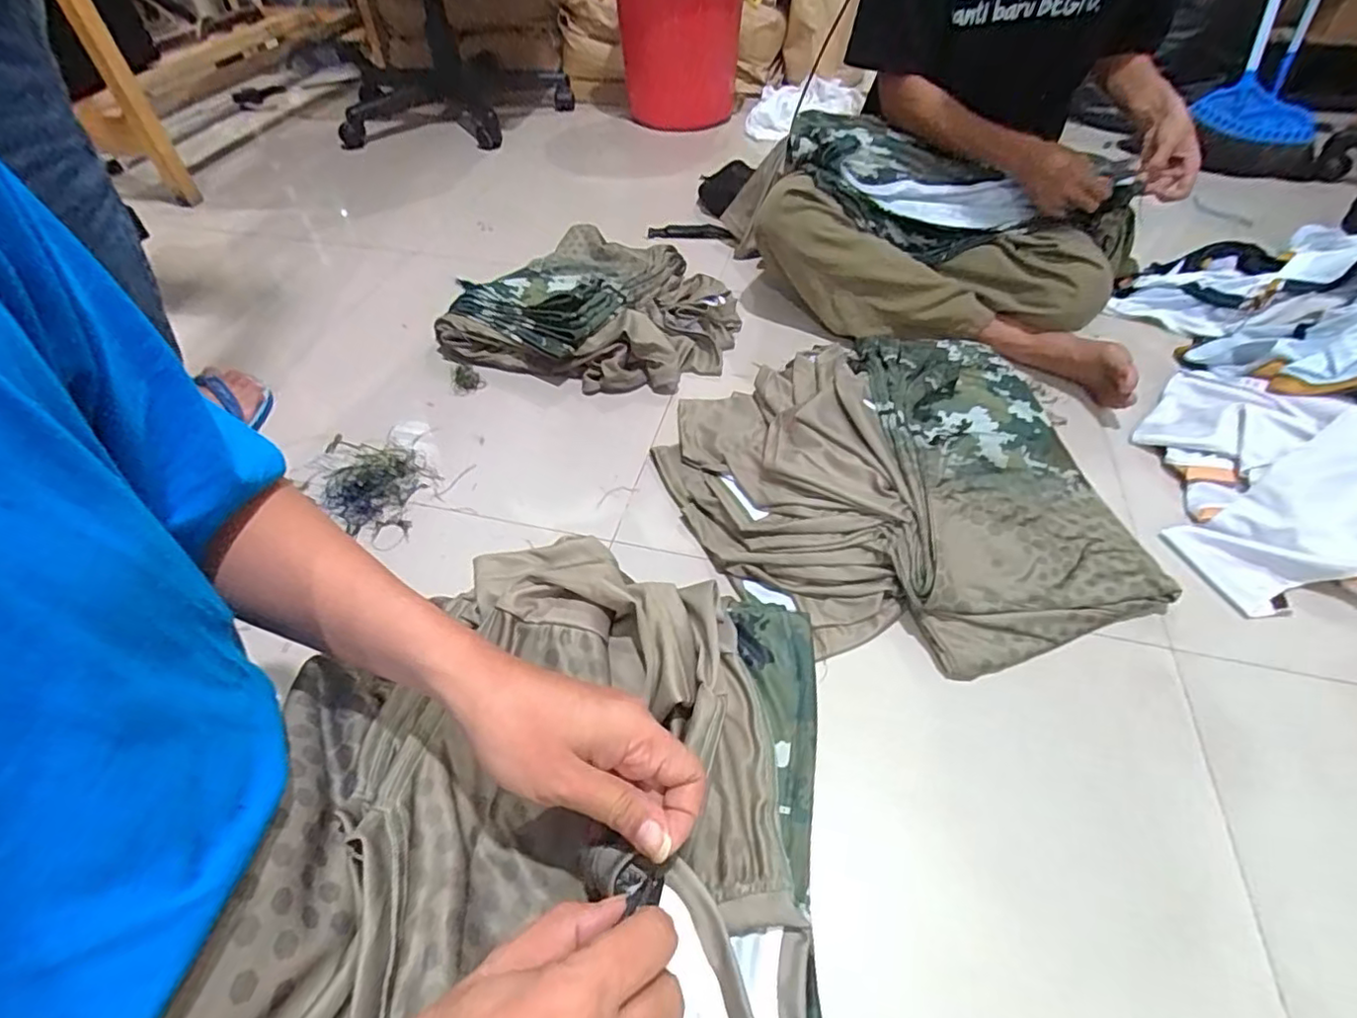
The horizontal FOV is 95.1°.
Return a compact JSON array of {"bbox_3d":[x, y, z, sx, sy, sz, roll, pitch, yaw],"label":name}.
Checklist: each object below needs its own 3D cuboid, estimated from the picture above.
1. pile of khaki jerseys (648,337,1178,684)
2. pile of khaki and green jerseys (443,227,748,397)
[{"bbox_3d":[0.253,-0.046,0.733,0.466,0.100,0.468,-1,48,1],"label":"pile of khaki jerseys"},{"bbox_3d":[-0.129,-0.327,1.009,0.441,0.071,0.330,11,49,12],"label":"pile of khaki and green jerseys"}]

